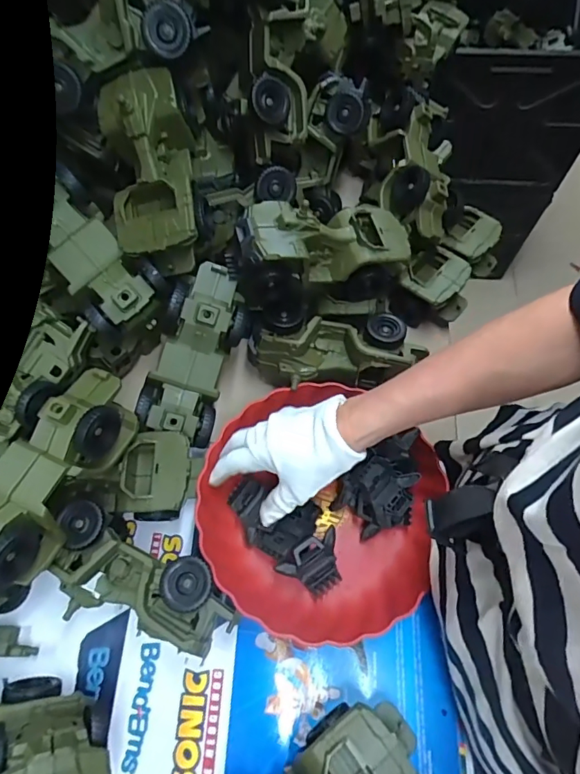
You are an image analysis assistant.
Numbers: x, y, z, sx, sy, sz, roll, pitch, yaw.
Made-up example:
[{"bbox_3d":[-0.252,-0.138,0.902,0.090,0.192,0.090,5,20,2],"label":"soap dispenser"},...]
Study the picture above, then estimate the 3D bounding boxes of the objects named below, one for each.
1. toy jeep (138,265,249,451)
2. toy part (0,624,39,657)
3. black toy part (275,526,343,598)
[{"bbox_3d":[-0.100,-0.037,0.499,0.090,0.071,0.181,17,91,7],"label":"toy jeep"},{"bbox_3d":[-0.270,0.238,0.451,0.066,0.012,0.026,1,65,-1],"label":"toy part"},{"bbox_3d":[0.027,0.171,0.462,0.063,0.028,0.048,-39,71,-17],"label":"black toy part"}]

